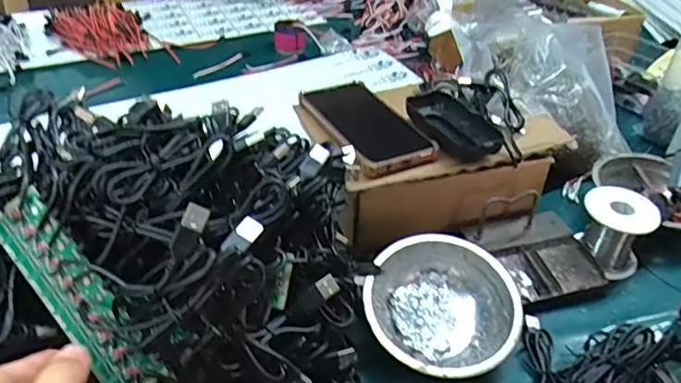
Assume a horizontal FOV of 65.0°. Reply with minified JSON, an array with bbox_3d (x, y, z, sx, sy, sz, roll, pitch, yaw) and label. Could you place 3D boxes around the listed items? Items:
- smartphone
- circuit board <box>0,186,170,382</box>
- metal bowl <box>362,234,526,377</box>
[{"bbox_3d":[0.025,-0.071,0.549,0.081,0.012,0.160,-16,41,-22],"label":"smartphone"},{"bbox_3d":[-0.161,0.065,0.327,0.040,0.006,0.140,-39,86,5],"label":"circuit board"},{"bbox_3d":[0.083,0.101,0.451,0.125,0.055,0.118,1,38,-1],"label":"metal bowl"}]

